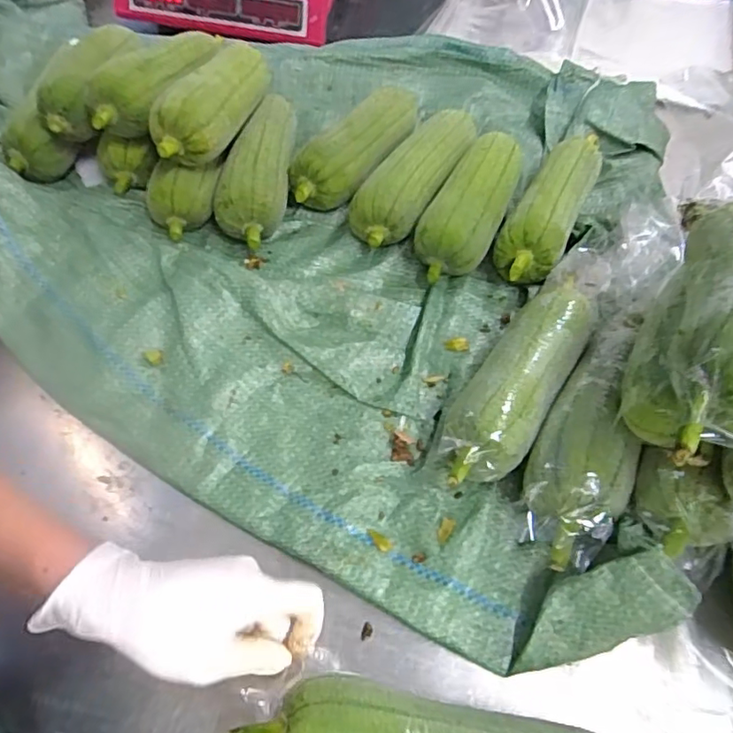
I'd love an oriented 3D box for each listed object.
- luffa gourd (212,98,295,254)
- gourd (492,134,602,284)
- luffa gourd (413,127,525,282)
[{"bbox_3d":[-0.107,-0.206,0.581,0.065,0.052,0.185,5,57,2],"label":"luffa gourd"},{"bbox_3d":[0.181,-0.161,0.559,0.059,0.057,0.218,24,59,14],"label":"gourd"},{"bbox_3d":[0.102,-0.161,0.554,0.070,0.060,0.185,20,58,12],"label":"luffa gourd"}]

